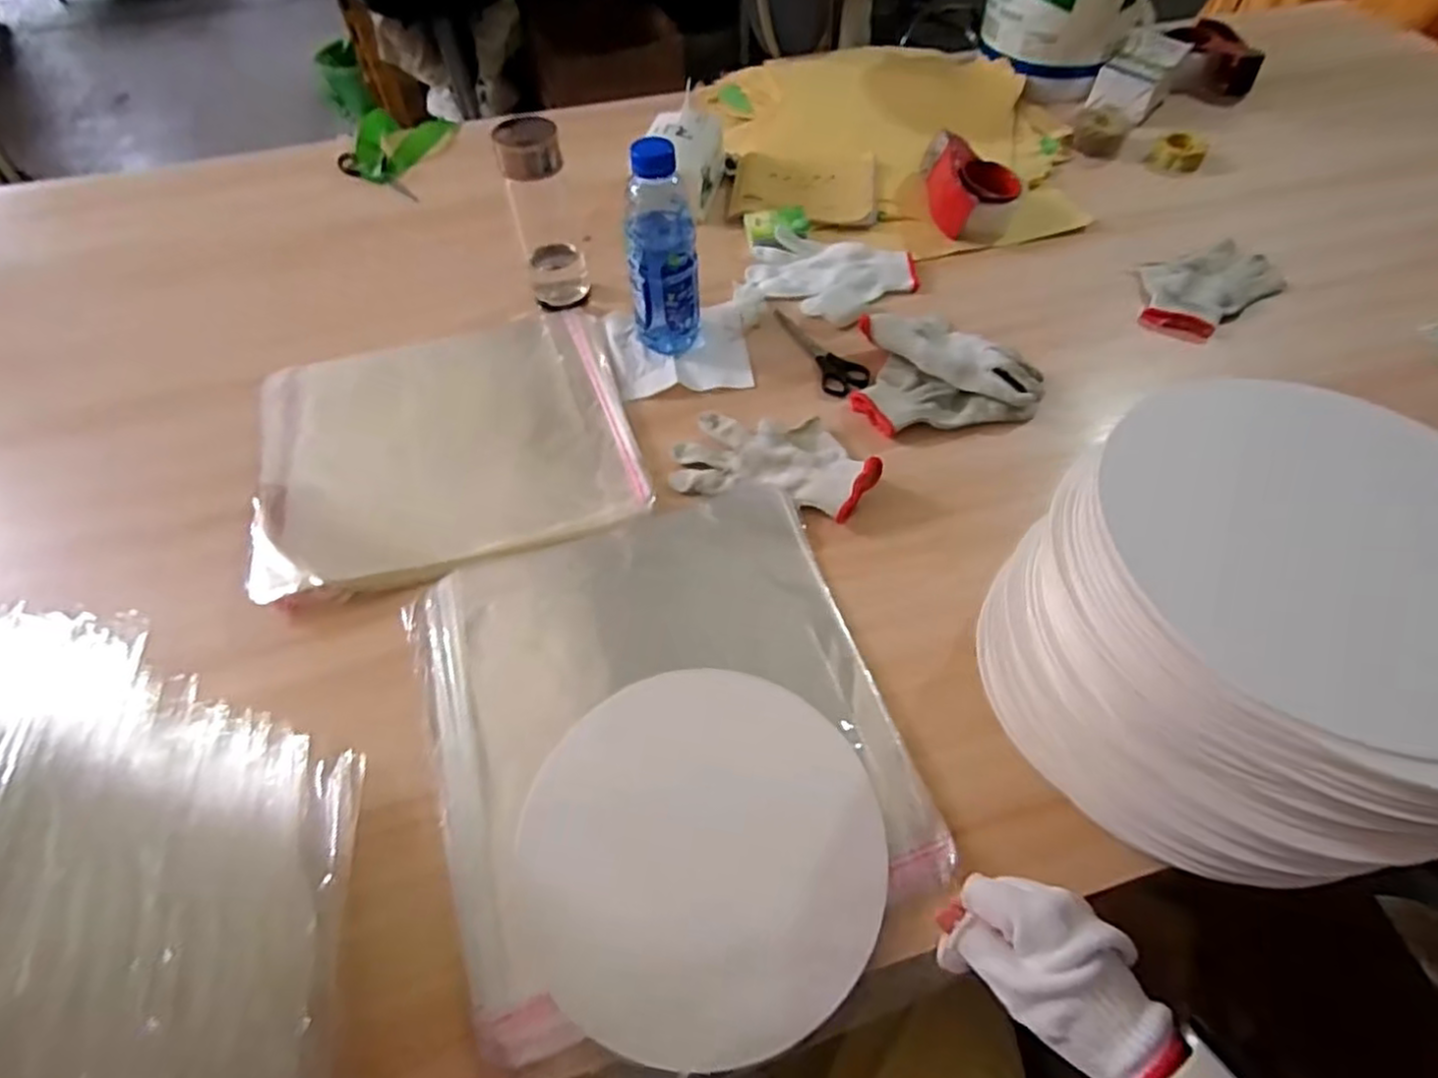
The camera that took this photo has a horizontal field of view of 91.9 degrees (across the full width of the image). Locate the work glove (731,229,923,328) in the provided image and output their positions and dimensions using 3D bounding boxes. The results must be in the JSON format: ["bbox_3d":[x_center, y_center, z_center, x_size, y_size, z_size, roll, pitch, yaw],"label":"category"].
[{"bbox_3d":[0.129,-0.306,0.817,0.201,0.021,0.142,8,55,5],"label":"work glove"}]

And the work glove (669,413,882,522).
[{"bbox_3d":[0.053,-0.078,0.650,0.183,0.030,0.106,12,56,8],"label":"work glove"}]

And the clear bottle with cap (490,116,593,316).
[{"bbox_3d":[-0.181,-0.339,0.751,0.073,0.188,0.069,-14,56,-10],"label":"clear bottle with cap"}]

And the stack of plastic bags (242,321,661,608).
[{"bbox_3d":[-0.269,-0.113,0.685,0.346,0.021,0.325,-15,56,-10],"label":"stack of plastic bags"}]

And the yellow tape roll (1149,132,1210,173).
[{"bbox_3d":[0.642,-0.539,0.969,0.064,0.028,0.063,0,55,0],"label":"yellow tape roll"}]

